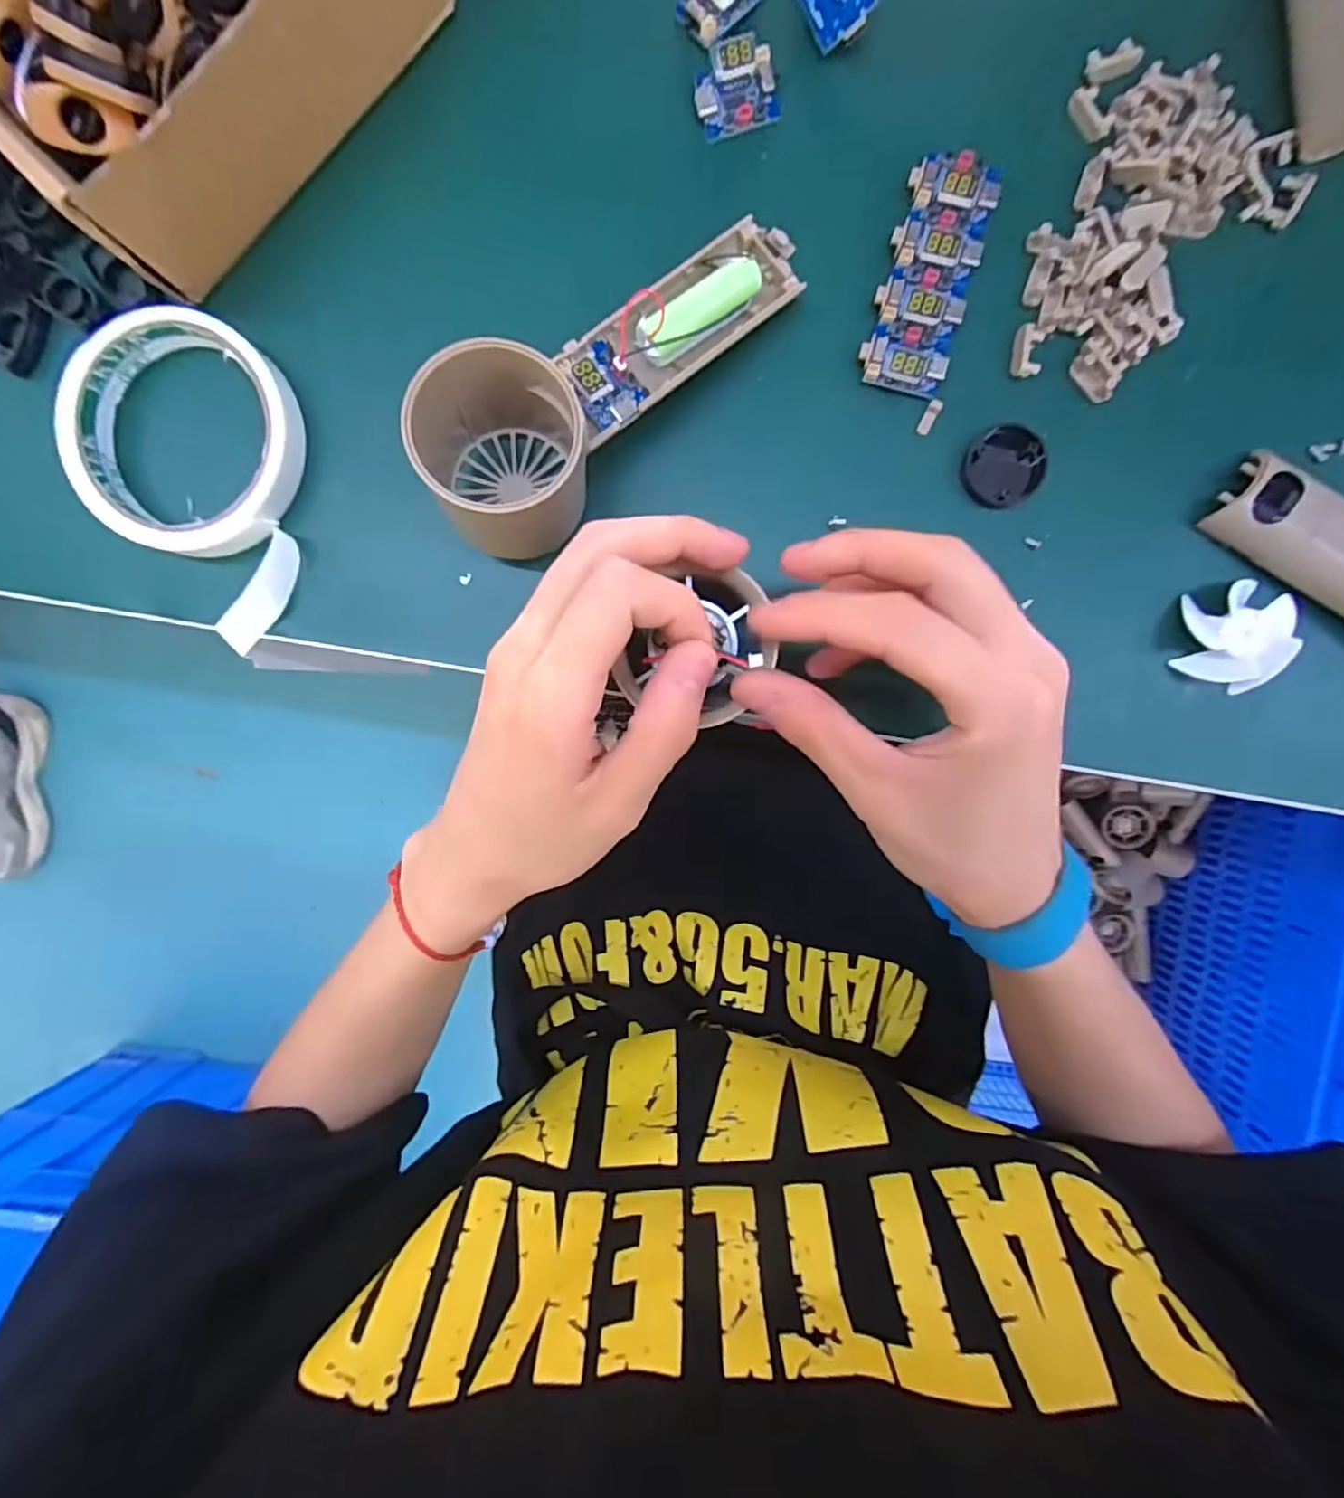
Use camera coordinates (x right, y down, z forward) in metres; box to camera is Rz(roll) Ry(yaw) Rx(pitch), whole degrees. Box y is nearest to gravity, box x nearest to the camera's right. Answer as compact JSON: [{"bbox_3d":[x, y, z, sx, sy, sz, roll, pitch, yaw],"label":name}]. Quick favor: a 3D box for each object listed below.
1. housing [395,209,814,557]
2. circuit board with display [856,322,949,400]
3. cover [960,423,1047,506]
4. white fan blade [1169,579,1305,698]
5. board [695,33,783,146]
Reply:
[{"bbox_3d":[-0.022,-0.139,0.234,0.167,0.057,0.055,-35,92,4],"label":"housing"},{"bbox_3d":[0.091,-0.152,0.248,0.033,0.012,0.024,14,94,1],"label":"circuit board with display"},{"bbox_3d":[0.131,-0.111,0.254,0.030,0.005,0.030,0,94,2],"label":"cover"},{"bbox_3d":[0.217,-0.044,0.248,0.033,0.018,0.041,6,94,2],"label":"white fan blade"},{"bbox_3d":[0.025,-0.250,0.244,0.030,0.013,0.021,-14,93,3],"label":"board"}]

